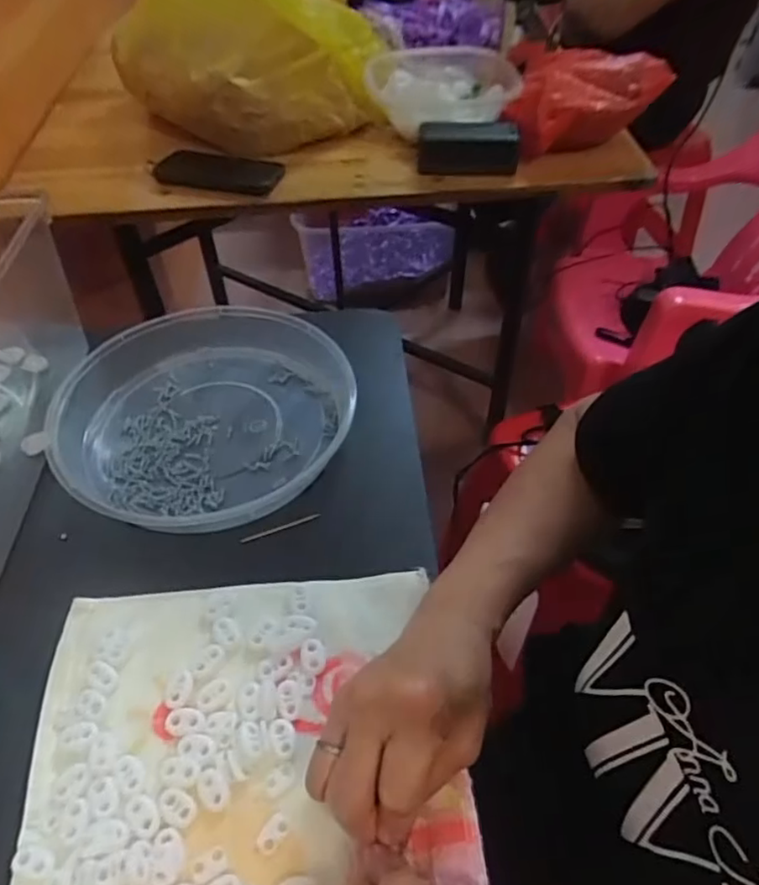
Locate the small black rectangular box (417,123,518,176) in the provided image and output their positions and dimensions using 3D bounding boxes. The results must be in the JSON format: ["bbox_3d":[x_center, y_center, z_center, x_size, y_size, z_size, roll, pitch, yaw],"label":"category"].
[{"bbox_3d":[0.117,-0.384,0.818,0.128,0.047,0.048,5,49,5],"label":"small black rectangular box"}]

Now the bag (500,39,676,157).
[{"bbox_3d":[0.278,-0.472,0.856,0.197,0.097,0.230,6,48,5],"label":"bag"}]

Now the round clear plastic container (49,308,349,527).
[{"bbox_3d":[-0.144,-0.031,0.512,0.226,0.037,0.204,-23,52,-20],"label":"round clear plastic container"}]

